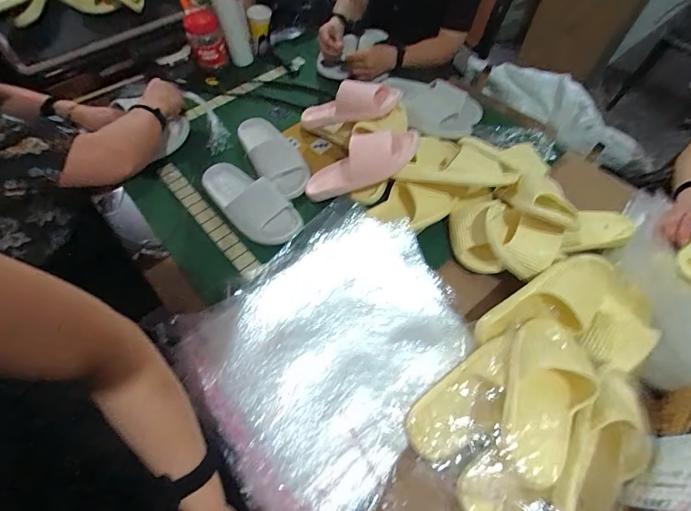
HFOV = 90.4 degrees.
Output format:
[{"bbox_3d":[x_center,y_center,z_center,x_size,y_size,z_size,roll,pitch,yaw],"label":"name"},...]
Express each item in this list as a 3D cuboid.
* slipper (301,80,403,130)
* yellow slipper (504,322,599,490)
[{"bbox_3d":[-0.012,-0.357,0.803,0.287,0.066,0.091,3,61,35],"label":"slipper"},{"bbox_3d":[0.282,0.195,0.489,0.102,0.066,0.230,23,62,13],"label":"yellow slipper"}]

